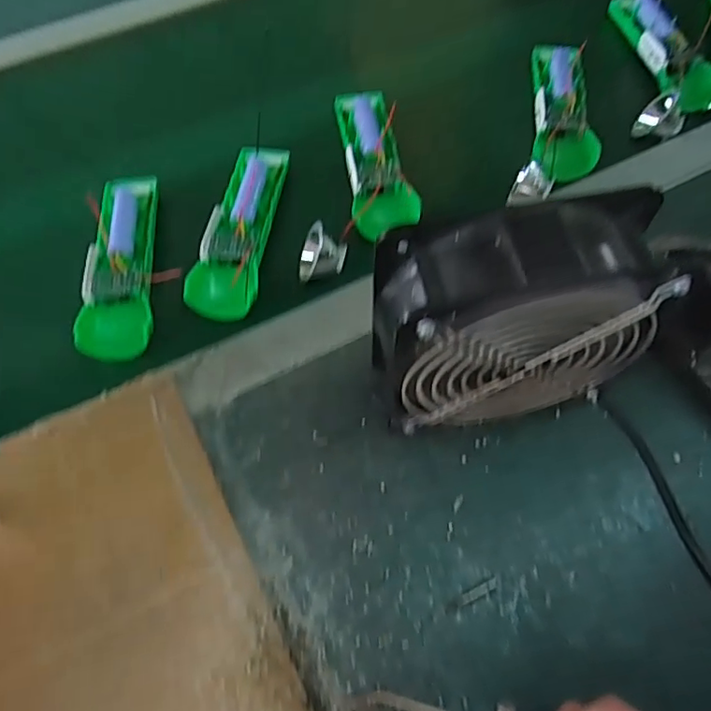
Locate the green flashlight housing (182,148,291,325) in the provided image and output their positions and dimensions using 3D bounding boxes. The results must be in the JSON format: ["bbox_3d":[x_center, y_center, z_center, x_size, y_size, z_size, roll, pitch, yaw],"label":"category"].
[{"bbox_3d":[-0.092,-0.101,0.459,0.049,0.019,0.156,6,61,4],"label":"green flashlight housing"}]

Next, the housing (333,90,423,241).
[{"bbox_3d":[0.014,-0.161,0.479,0.050,0.019,0.158,-10,62,-5],"label":"housing"}]

